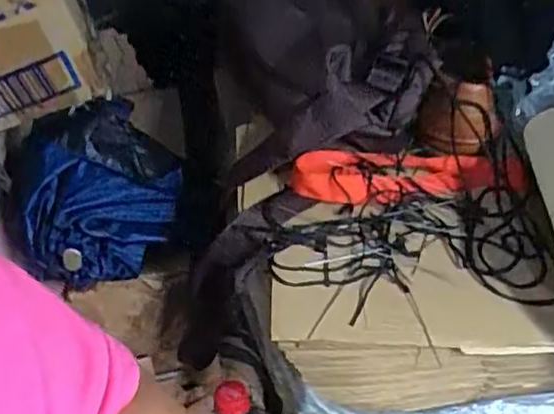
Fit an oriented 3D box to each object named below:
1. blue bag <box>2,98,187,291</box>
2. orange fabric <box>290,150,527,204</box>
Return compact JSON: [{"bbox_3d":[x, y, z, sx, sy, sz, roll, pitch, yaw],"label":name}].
[{"bbox_3d":[-0.157,-0.014,0.559,0.141,0.122,0.101,-8,39,-9],"label":"blue bag"},{"bbox_3d":[0.103,-0.025,0.516,0.179,0.032,0.046,-3,39,-3],"label":"orange fabric"}]

